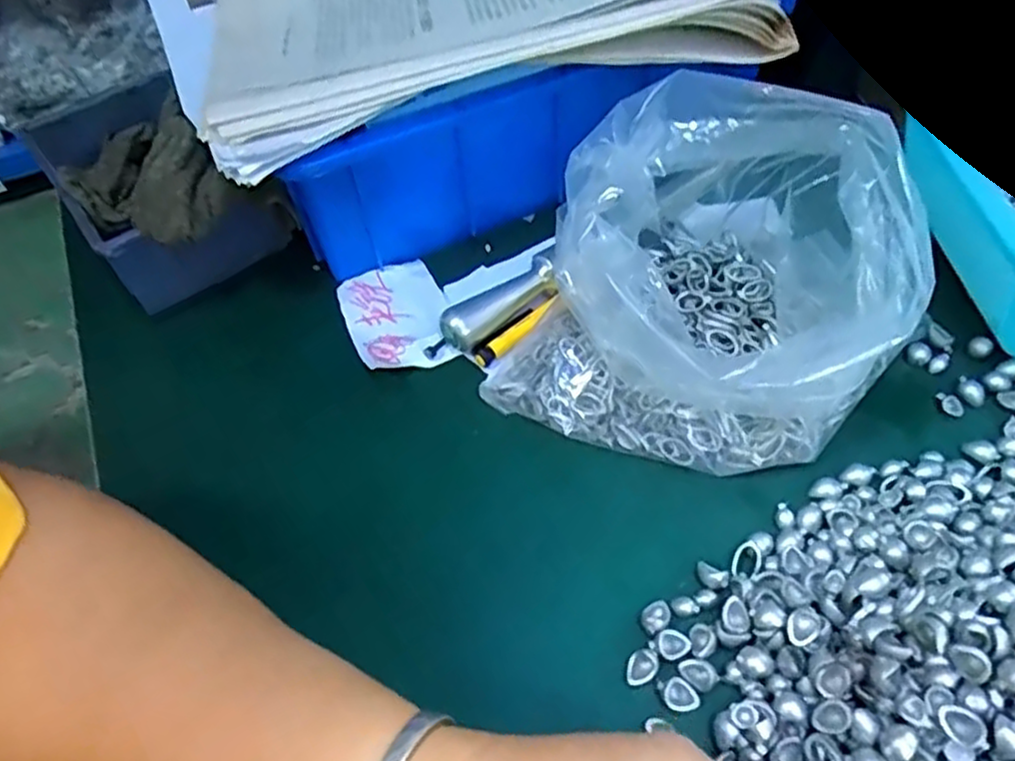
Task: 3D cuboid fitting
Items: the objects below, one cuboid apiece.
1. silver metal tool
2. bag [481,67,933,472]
[{"bbox_3d":[-0.007,-0.035,0.354,0.074,0.017,0.020,-37,57,-22],"label":"silver metal tool"},{"bbox_3d":[0.094,-0.050,0.308,0.151,0.088,0.168,25,58,23],"label":"bag"}]

